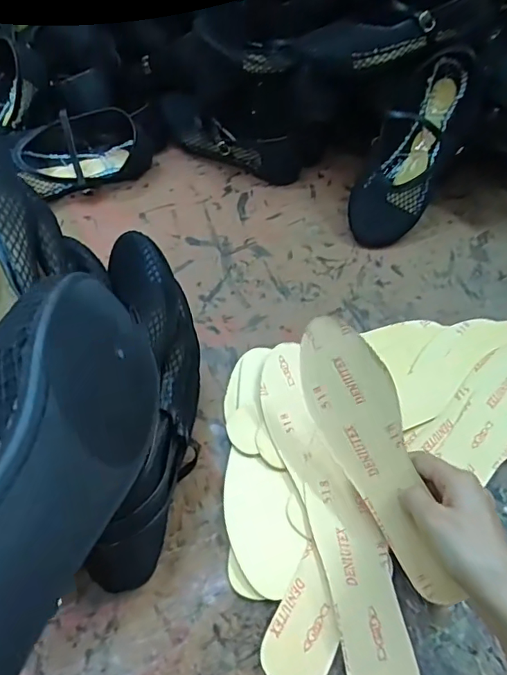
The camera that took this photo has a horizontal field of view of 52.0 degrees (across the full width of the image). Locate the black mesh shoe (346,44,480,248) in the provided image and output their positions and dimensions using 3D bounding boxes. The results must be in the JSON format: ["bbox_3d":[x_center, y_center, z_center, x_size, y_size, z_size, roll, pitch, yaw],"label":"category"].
[{"bbox_3d":[0.192,-0.231,0.634,0.087,0.063,0.239,30,100,16],"label":"black mesh shoe"}]

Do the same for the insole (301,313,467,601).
[{"bbox_3d":[0.094,0.094,0.424,0.073,0.007,0.229,-25,74,28],"label":"insole"}]

